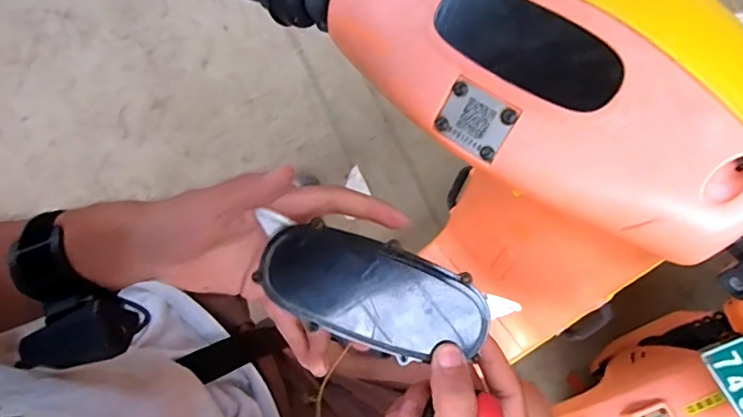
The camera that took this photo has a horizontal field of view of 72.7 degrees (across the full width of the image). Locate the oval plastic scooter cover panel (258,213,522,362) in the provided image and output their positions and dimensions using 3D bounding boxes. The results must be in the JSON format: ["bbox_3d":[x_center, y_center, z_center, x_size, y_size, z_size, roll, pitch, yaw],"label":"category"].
[{"bbox_3d":[0.003,0.048,0.277,0.135,0.015,0.054,19,79,-2],"label":"oval plastic scooter cover panel"}]

